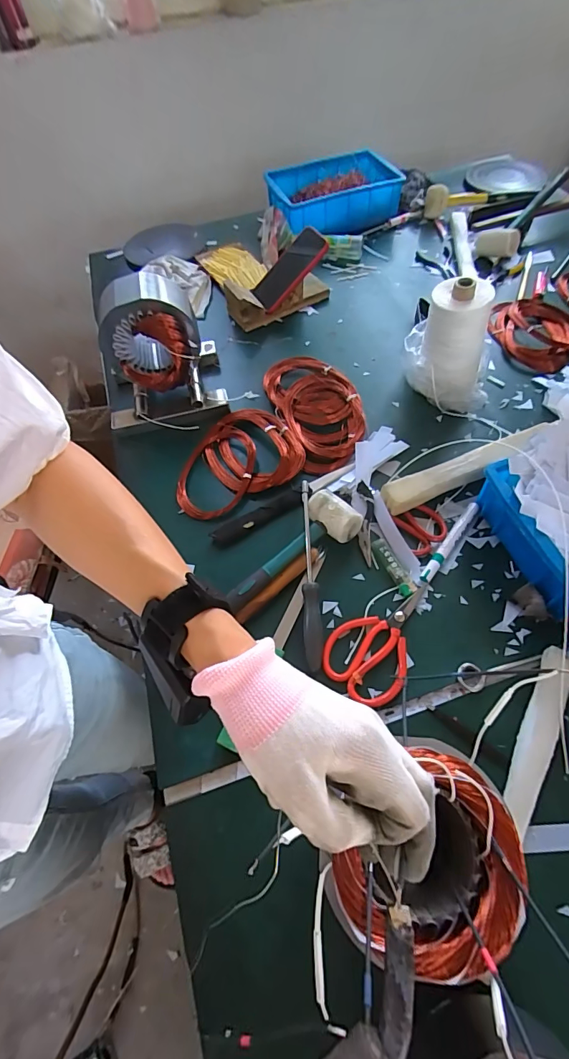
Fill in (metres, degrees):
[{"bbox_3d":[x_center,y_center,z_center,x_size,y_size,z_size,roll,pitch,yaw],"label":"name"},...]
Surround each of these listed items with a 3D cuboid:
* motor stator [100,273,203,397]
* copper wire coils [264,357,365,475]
[{"bbox_3d":[-0.214,-0.306,0.667,0.143,0.138,0.143,-2,59,3],"label":"motor stator"},{"bbox_3d":[0.055,-0.208,0.699,0.131,0.026,0.251,-20,60,-8],"label":"copper wire coils"}]

